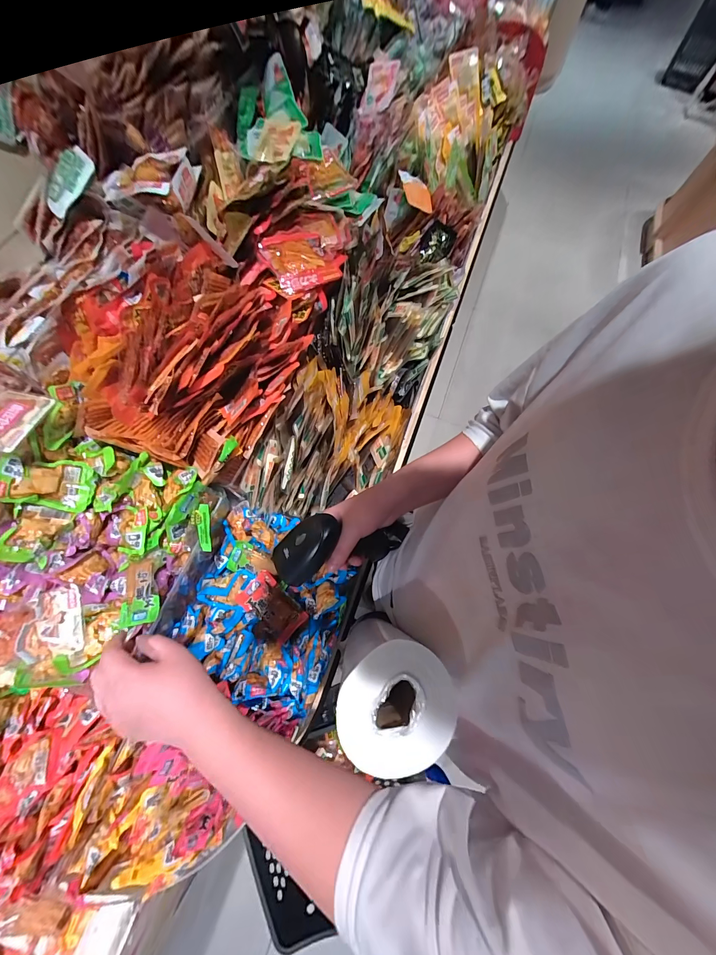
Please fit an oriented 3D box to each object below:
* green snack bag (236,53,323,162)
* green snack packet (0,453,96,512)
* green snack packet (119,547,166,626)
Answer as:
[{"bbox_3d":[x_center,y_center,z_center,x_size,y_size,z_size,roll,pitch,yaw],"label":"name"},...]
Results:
[{"bbox_3d":[-0.170,-0.724,0.647,0.156,0.077,0.221,-14,71,-6],"label":"green snack bag"},{"bbox_3d":[-0.418,0.006,0.438,0.015,0.096,0.066,10,82,47],"label":"green snack packet"},{"bbox_3d":[-0.296,0.149,0.443,0.056,0.020,0.093,-9,70,-4],"label":"green snack packet"}]

